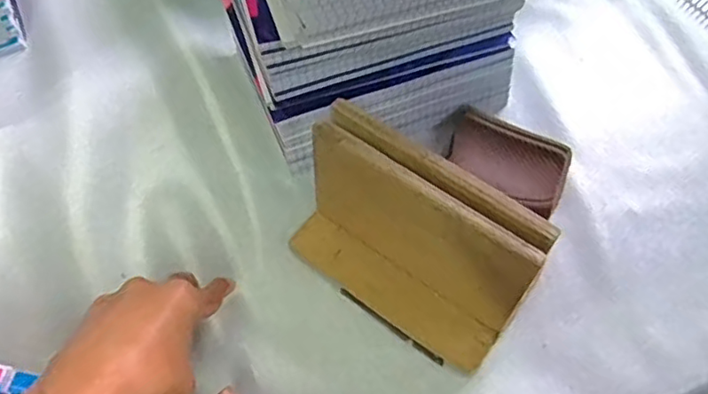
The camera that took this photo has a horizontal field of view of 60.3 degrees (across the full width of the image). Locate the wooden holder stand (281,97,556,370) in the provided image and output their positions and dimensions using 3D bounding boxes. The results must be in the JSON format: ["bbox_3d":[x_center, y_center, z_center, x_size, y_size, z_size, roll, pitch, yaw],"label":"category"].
[{"bbox_3d":[0.034,0.028,0.393,0.162,0.112,0.068,33,65,17],"label":"wooden holder stand"}]

